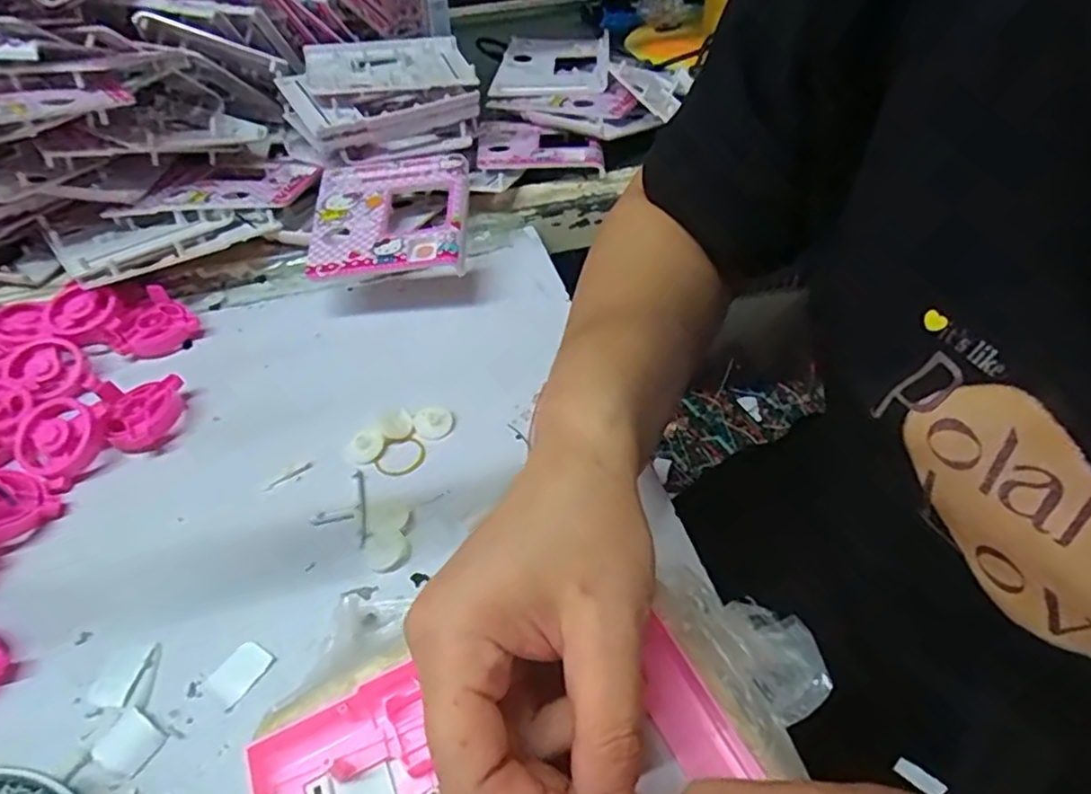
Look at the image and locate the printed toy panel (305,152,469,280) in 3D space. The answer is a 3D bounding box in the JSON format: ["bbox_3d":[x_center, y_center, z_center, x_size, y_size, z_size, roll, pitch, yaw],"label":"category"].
[{"bbox_3d":[-0.118,-0.141,0.494,0.116,0.017,0.138,-5,46,0],"label":"printed toy panel"}]

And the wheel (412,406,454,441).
[{"bbox_3d":[-0.068,0.016,0.401,0.023,0.004,0.023,-2,46,2],"label":"wheel"}]

